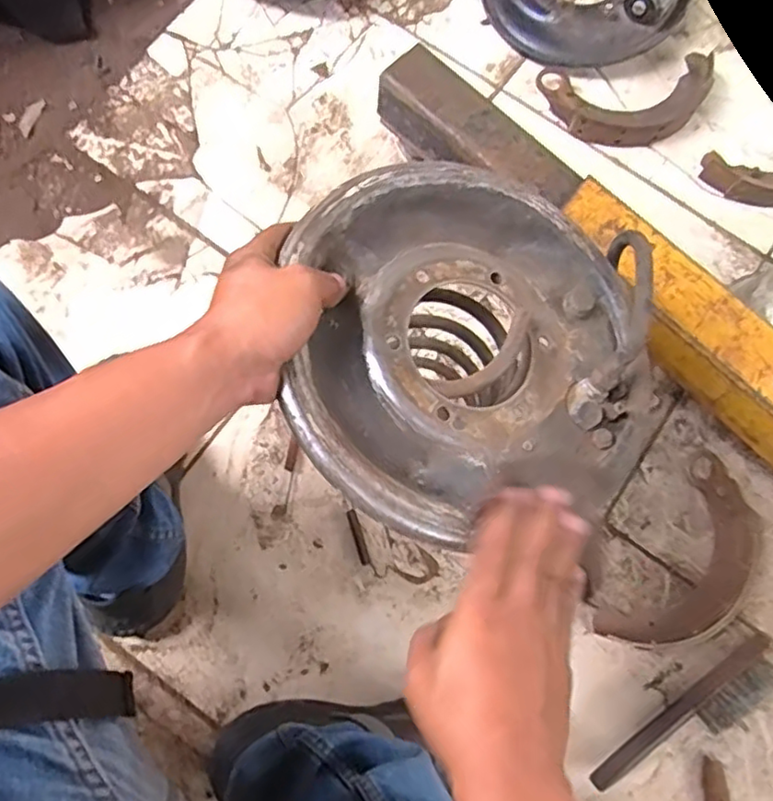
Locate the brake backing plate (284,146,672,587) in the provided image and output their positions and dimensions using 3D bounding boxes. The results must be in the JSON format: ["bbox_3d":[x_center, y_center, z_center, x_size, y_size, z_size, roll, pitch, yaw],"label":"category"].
[{"bbox_3d":[0.063,-0.039,0.430,0.237,0.073,0.257,0,77,-1],"label":"brake backing plate"}]

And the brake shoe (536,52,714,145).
[{"bbox_3d":[0.318,-0.391,0.842,0.222,0.035,0.120,-6,77,-3],"label":"brake shoe"}]

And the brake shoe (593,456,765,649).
[{"bbox_3d":[0.340,0.183,0.686,0.125,0.034,0.234,37,79,7],"label":"brake shoe"}]

